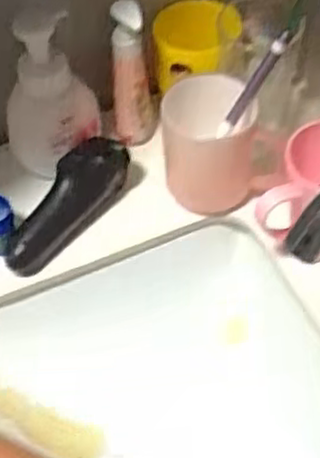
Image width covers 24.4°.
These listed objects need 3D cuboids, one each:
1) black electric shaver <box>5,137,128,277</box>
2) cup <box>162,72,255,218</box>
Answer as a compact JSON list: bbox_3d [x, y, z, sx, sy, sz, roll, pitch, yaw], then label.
[{"bbox_3d":[-0.088,-0.023,0.680,0.049,0.046,0.151,31,75,24],"label":"black electric shaver"},{"bbox_3d":[0.043,-0.077,0.671,0.076,0.107,0.077,-2,52,2],"label":"cup"}]

